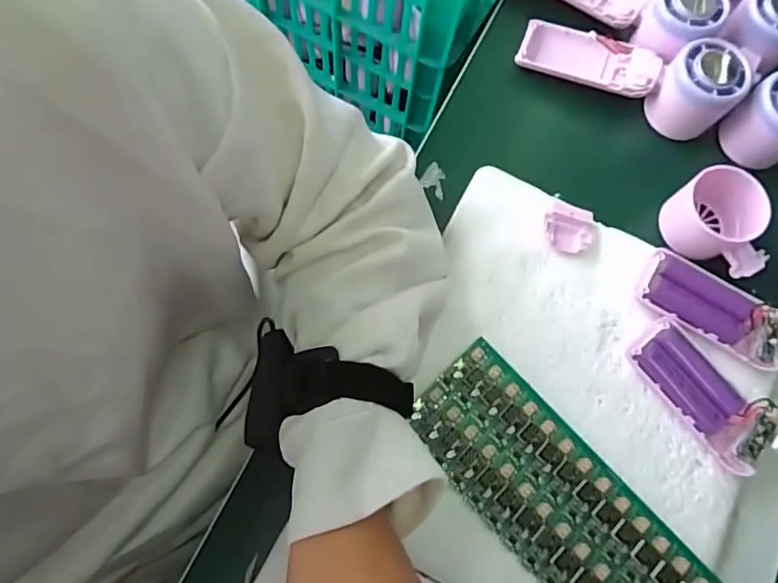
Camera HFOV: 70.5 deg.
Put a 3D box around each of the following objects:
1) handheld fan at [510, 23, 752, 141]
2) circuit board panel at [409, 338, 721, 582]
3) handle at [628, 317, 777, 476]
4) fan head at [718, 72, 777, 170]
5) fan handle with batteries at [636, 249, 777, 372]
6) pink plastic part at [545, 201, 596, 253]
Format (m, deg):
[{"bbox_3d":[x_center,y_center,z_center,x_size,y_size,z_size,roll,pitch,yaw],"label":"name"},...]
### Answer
[{"bbox_3d":[0.186,-0.178,0.430,0.165,0.050,0.053,26,74,3],"label":"handheld fan"},{"bbox_3d":[0.110,0.137,0.344,0.080,0.014,0.221,-41,79,-12],"label":"circuit board panel"},{"bbox_3d":[0.210,0.068,0.366,0.044,0.022,0.104,-40,80,-14],"label":"handle"},{"bbox_3d":[0.296,-0.129,0.422,0.058,0.052,0.056,-32,79,-12],"label":"fan head"},{"bbox_3d":[0.226,0.012,0.383,0.103,0.020,0.043,31,74,5],"label":"fan handle with batteries"},{"bbox_3d":[0.130,-0.045,0.400,0.034,0.009,0.034,19,73,1],"label":"pink plastic part"}]

